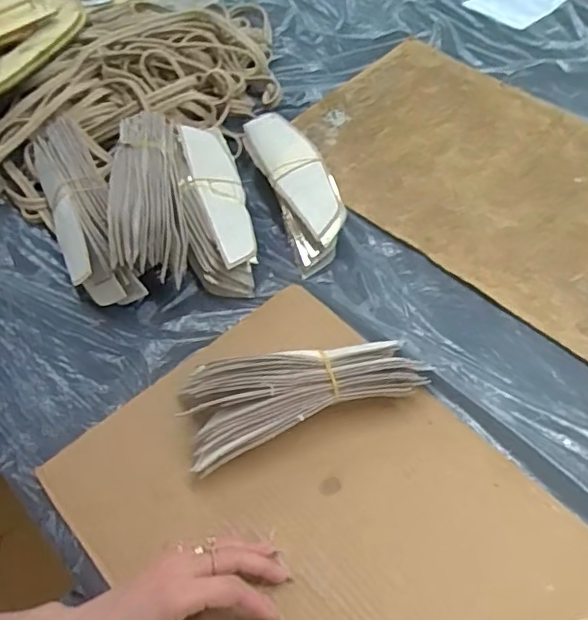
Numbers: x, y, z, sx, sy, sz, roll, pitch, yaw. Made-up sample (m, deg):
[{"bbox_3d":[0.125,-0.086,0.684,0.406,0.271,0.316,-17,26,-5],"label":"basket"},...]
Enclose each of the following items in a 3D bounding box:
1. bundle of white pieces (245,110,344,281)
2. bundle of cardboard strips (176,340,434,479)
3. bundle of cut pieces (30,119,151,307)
[{"bbox_3d":[0.000,-0.136,0.629,0.059,0.055,0.196,-19,57,-11],"label":"bundle of white pieces"},{"bbox_3d":[0.004,0.064,0.494,0.194,0.051,0.076,-18,57,-11],"label":"bundle of cardboard strips"},{"bbox_3d":[-0.219,-0.102,0.612,0.060,0.065,0.233,-21,57,-13],"label":"bundle of cut pieces"}]

